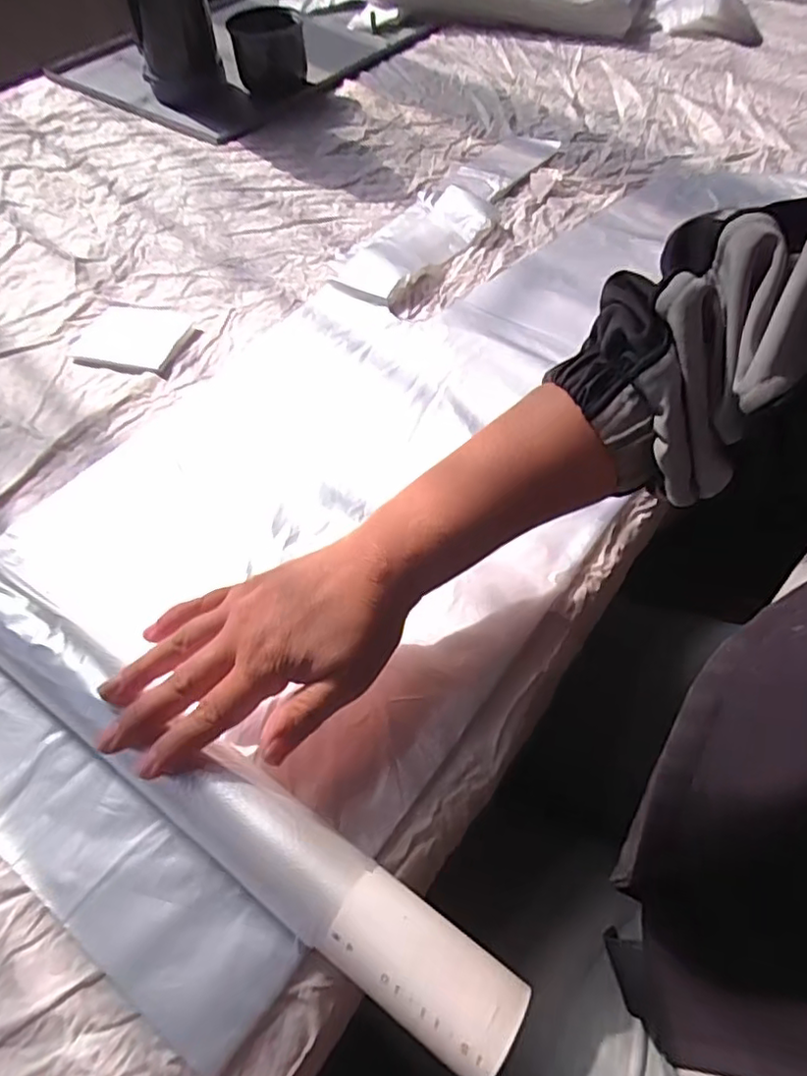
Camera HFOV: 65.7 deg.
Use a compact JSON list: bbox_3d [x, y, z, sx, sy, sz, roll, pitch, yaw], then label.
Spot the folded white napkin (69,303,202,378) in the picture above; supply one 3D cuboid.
[{"bbox_3d":[-0.224,-0.167,0.520,0.097,0.004,0.080,12,57,9],"label":"folded white napkin"}]

